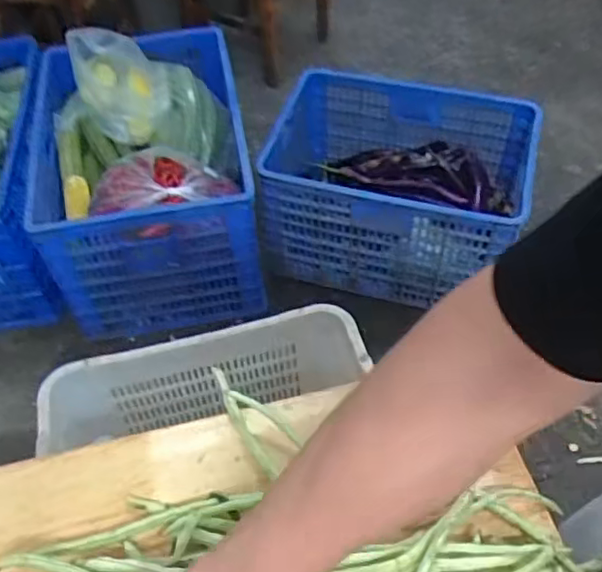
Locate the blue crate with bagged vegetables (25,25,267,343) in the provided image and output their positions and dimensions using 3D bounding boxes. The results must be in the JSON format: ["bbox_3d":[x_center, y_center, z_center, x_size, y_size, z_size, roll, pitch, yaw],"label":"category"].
[{"bbox_3d":[-0.400,-0.332,1.611,0.485,0.492,0.721,-10,52,-5],"label":"blue crate with bagged vegetables"}]

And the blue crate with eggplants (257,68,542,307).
[{"bbox_3d":[0.229,-0.240,1.604,0.595,0.361,0.425,11,53,11],"label":"blue crate with eggplants"}]

